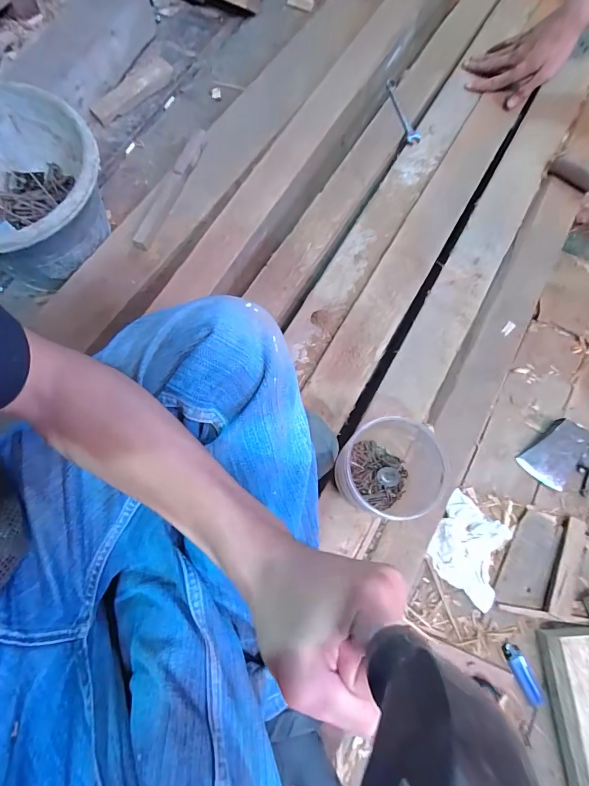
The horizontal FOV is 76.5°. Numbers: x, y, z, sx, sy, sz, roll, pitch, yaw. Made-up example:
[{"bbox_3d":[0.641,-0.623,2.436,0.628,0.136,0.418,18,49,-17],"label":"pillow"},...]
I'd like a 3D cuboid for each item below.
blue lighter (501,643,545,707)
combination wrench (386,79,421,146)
[{"bbox_3d":[0.324,0.399,0.528,0.024,0.009,0.080,-21,75,-6],"label":"blue lighter"},{"bbox_3d":[0.189,-0.492,0.652,0.024,0.012,0.137,-14,75,-4],"label":"combination wrench"}]

